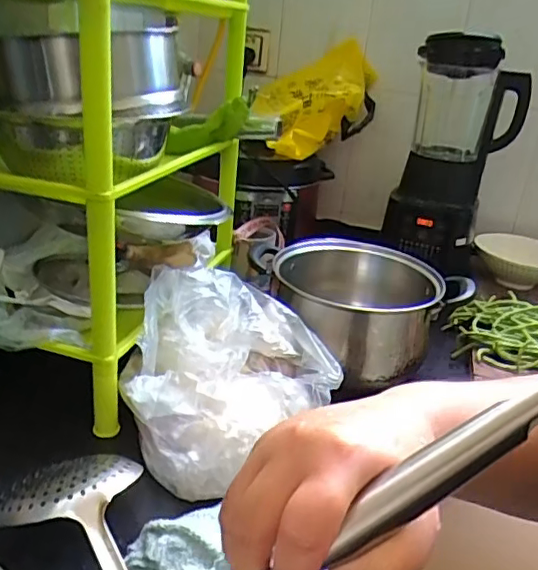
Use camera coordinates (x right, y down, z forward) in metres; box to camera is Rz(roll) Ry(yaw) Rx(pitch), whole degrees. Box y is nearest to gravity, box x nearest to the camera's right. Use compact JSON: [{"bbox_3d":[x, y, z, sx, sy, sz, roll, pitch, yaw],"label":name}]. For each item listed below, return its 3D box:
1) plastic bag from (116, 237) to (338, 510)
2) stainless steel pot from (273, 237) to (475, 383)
[{"bbox_3d":[-0.052,0.103,0.684,0.224,0.151,0.235,-3,26,-18],"label":"plastic bag"},{"bbox_3d":[0.150,0.025,0.913,0.284,0.121,0.278,5,24,-2],"label":"stainless steel pot"}]

